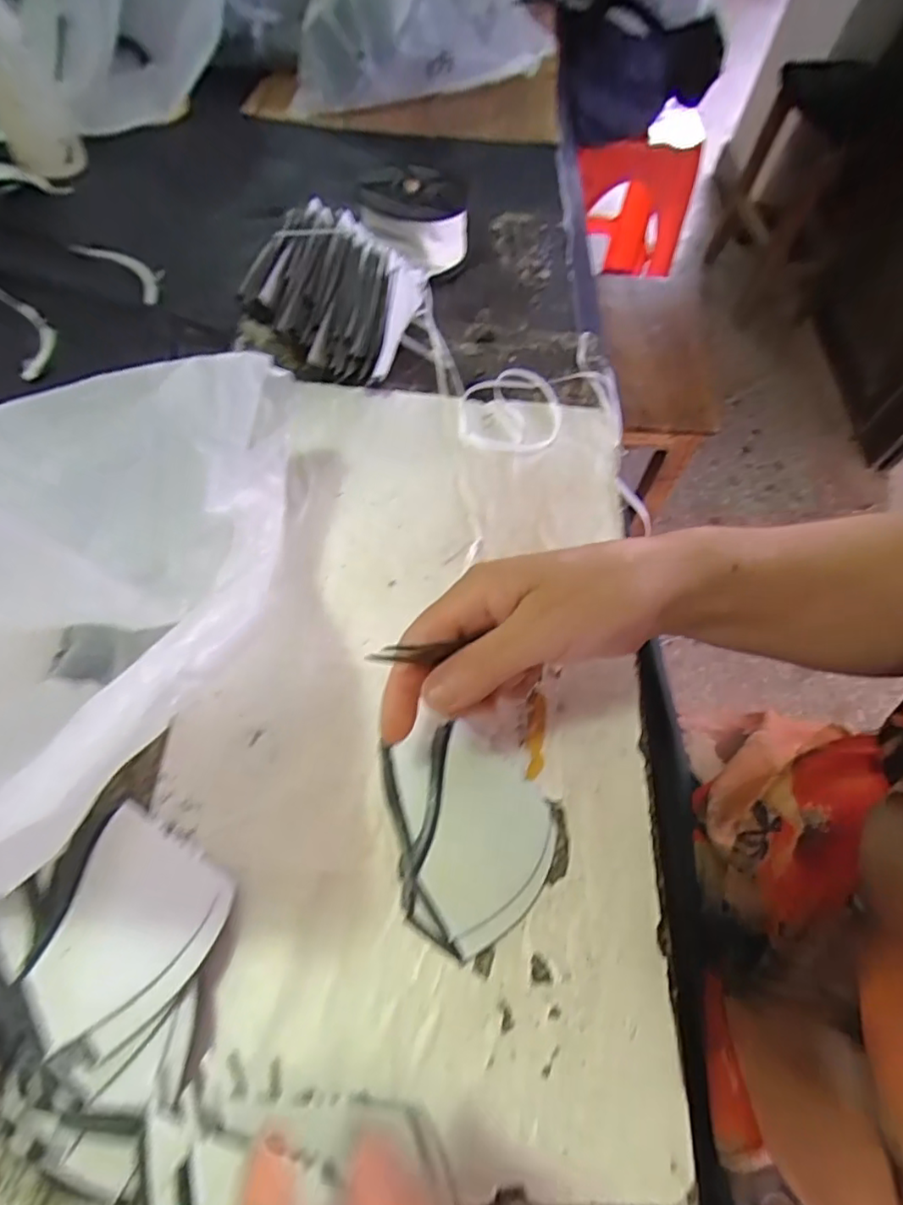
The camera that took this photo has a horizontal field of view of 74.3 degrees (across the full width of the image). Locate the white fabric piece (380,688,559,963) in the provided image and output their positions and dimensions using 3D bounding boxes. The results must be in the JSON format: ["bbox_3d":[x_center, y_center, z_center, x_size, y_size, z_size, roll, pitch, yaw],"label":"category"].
[{"bbox_3d":[0.011,0.106,0.298,0.080,0.010,0.109,-10,61,-9],"label":"white fabric piece"}]

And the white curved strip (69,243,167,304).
[{"bbox_3d":[-0.289,-0.294,0.525,0.097,0.012,0.030,33,64,15],"label":"white curved strip"}]

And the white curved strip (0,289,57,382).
[{"bbox_3d":[-0.350,-0.231,0.481,0.037,0.009,0.146,-26,66,-29],"label":"white curved strip"}]

